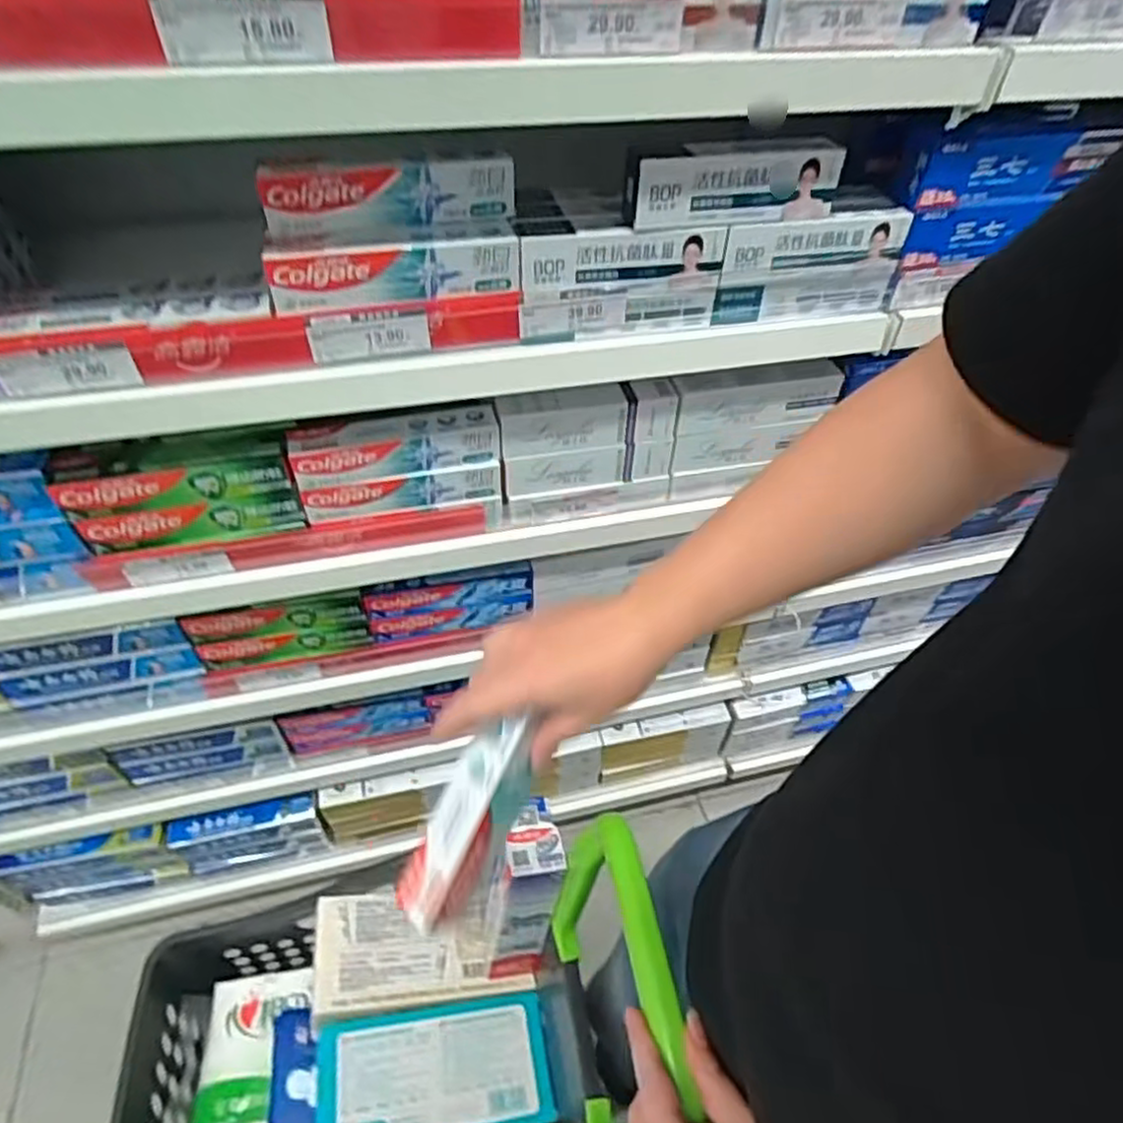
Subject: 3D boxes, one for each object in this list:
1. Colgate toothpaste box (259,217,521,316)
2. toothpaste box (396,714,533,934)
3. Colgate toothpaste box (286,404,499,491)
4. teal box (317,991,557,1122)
[{"bbox_3d":[-0.141,-0.253,0.598,0.205,0.049,0.051,-9,49,-12],"label":"Colgate toothpaste box"},{"bbox_3d":[-0.064,0.183,0.501,0.048,0.175,0.032,32,12,23],"label":"toothpaste box"},{"bbox_3d":[-0.167,-0.117,0.714,0.202,0.057,0.031,-10,49,-12],"label":"Colgate toothpaste box"},{"bbox_3d":[-0.123,0.512,0.699,0.220,0.049,0.114,4,45,-19],"label":"teal box"}]

